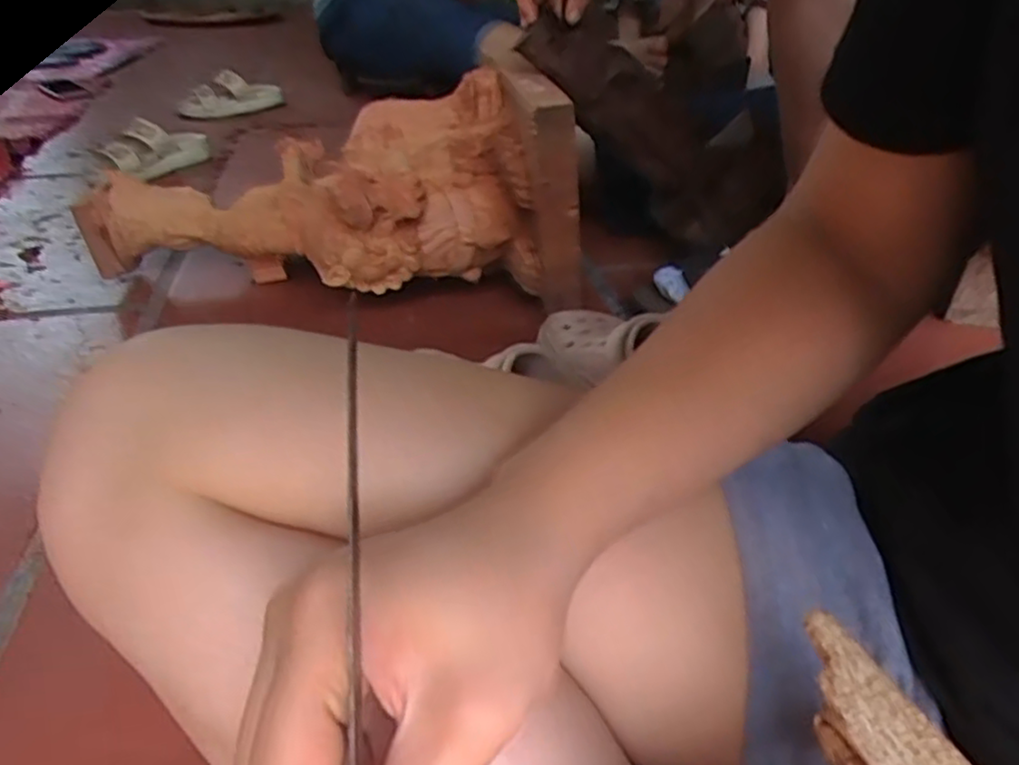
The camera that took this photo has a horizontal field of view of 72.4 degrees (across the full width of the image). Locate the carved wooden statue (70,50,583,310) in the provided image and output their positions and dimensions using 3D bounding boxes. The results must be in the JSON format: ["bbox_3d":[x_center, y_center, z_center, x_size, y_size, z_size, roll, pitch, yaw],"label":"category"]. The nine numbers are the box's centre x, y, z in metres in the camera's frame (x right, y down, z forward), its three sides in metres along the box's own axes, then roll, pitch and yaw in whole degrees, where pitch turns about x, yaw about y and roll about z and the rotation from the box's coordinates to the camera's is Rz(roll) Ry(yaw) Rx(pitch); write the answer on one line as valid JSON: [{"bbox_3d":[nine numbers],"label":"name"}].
[{"bbox_3d":[-0.198,-0.230,0.759,0.537,0.180,0.242,1,34,3],"label":"carved wooden statue"}]

